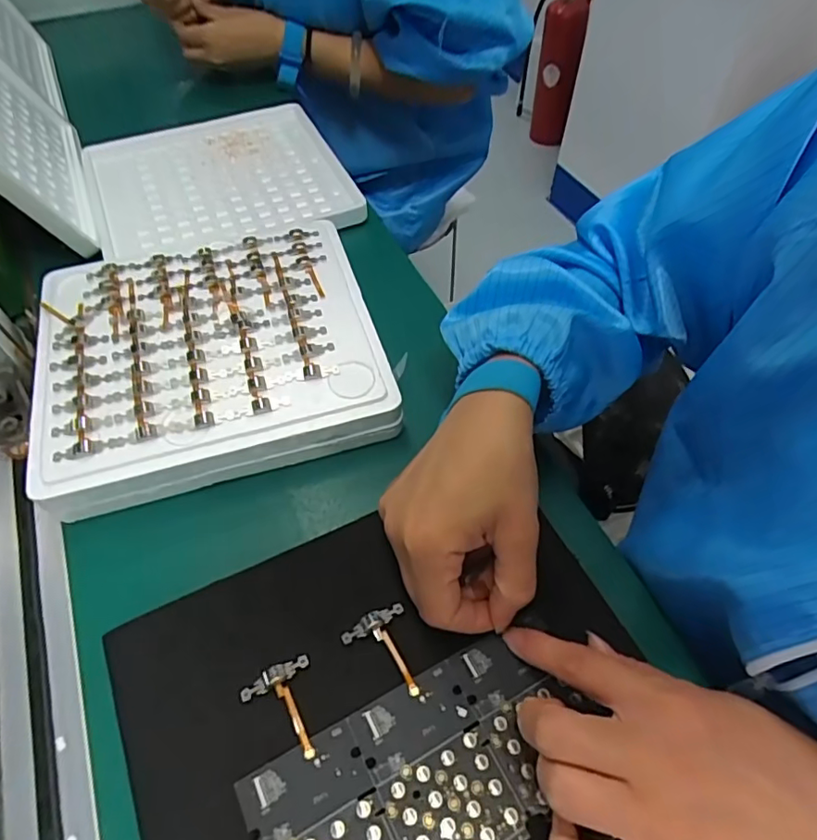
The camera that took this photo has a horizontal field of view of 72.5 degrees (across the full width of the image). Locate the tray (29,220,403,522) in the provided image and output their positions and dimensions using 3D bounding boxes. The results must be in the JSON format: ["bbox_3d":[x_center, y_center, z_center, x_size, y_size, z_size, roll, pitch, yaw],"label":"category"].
[{"bbox_3d":[-0.138,-0.050,0.397,0.224,0.043,0.199,-15,55,-8],"label":"tray"}]

